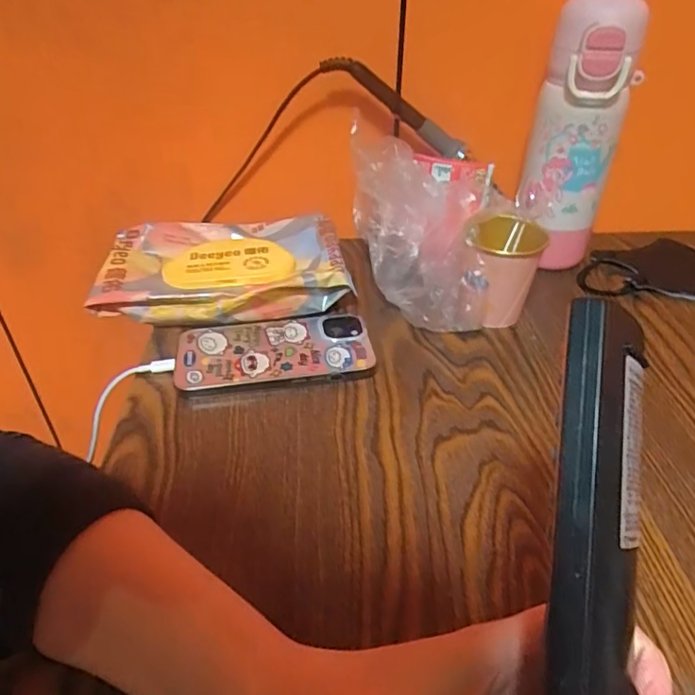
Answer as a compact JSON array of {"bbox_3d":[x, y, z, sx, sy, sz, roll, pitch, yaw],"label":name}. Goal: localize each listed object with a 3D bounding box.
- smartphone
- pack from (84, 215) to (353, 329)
[{"bbox_3d":[-0.057,0.003,0.426,0.147,0.014,0.079,-6,39,-7],"label":"smartphone"},{"bbox_3d":[-0.114,-0.069,0.489,0.209,0.048,0.131,-8,39,-11],"label":"pack"}]

